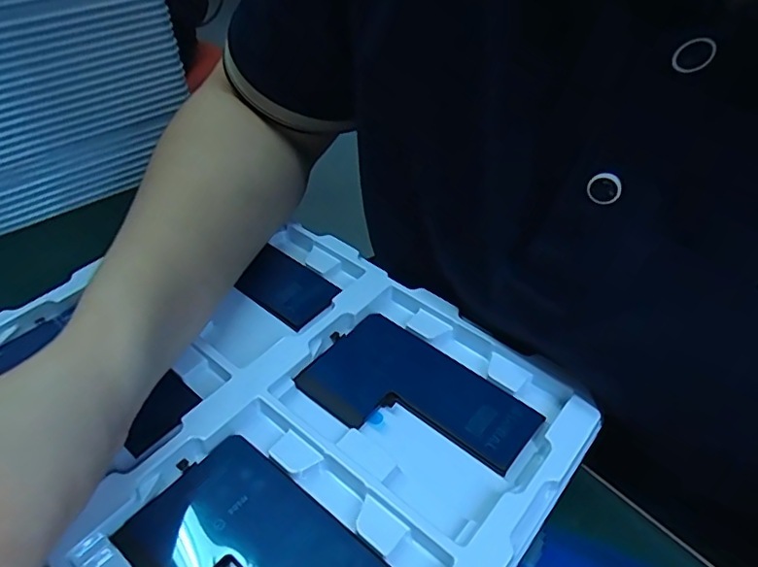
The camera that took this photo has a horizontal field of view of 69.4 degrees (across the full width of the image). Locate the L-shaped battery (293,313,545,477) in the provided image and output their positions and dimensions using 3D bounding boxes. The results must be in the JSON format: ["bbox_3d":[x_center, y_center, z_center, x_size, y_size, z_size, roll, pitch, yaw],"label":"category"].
[{"bbox_3d":[0.018,0.058,0.276,0.109,0.005,0.065,32,52,27],"label":"L-shaped battery"}]

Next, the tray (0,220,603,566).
[{"bbox_3d":[-0.096,0.085,0.244,0.272,0.019,0.318,31,52,27],"label":"tray"}]

